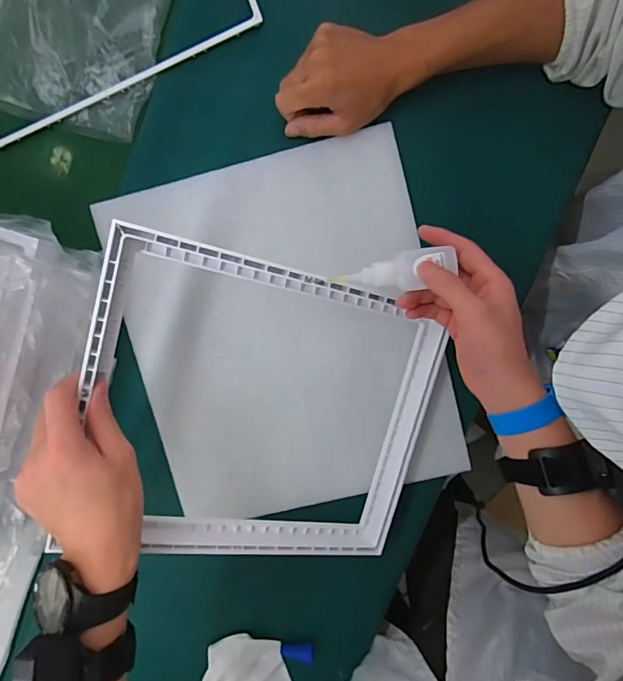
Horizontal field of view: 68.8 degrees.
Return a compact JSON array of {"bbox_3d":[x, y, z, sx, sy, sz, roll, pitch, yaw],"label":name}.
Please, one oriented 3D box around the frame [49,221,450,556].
[{"bbox_3d":[-0.039,0.069,0.419,0.319,0.040,0.267,12,95,-24],"label":"frame"}]

